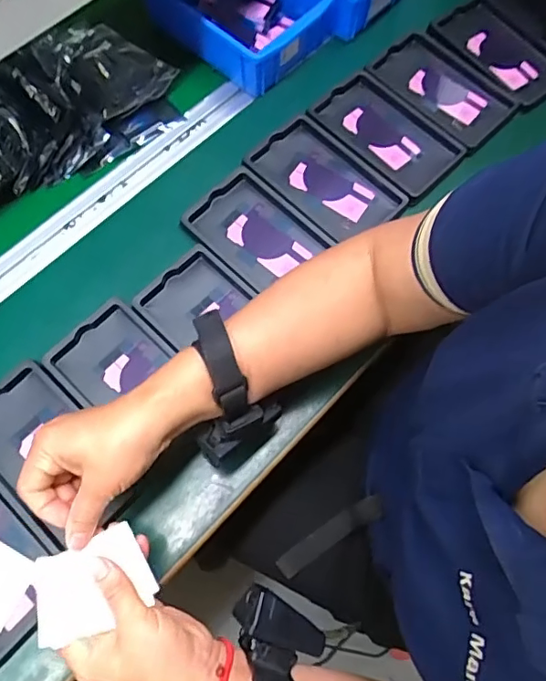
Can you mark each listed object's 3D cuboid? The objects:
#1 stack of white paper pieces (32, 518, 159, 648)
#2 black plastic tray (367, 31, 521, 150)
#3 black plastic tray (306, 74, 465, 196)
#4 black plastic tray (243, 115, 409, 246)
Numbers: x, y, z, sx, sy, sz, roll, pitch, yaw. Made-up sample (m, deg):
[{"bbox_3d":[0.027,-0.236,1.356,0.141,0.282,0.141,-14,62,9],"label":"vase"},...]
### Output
[{"bbox_3d":[-0.127,0.169,0.374,0.077,0.006,0.059,-17,61,-29],"label":"stack of white paper pieces"},{"bbox_3d":[0.199,-0.293,0.622,0.097,0.020,0.159,-42,75,-14],"label":"black plastic tray"},{"bbox_3d":[0.131,-0.234,0.595,0.159,0.017,0.101,42,75,14],"label":"black plastic tray"},{"bbox_3d":[0.057,-0.170,0.572,0.155,0.024,0.096,40,74,14],"label":"black plastic tray"}]

